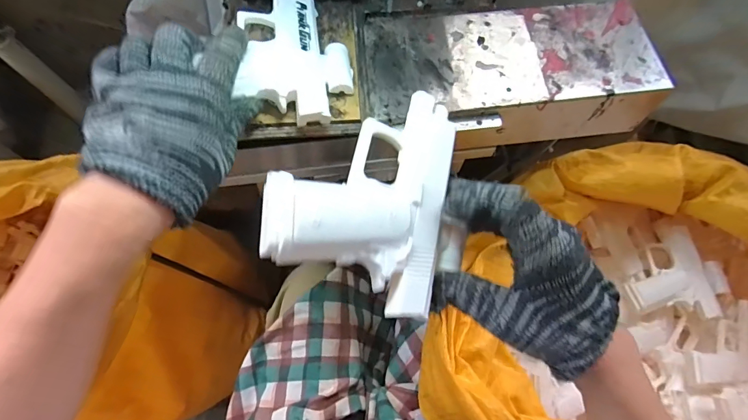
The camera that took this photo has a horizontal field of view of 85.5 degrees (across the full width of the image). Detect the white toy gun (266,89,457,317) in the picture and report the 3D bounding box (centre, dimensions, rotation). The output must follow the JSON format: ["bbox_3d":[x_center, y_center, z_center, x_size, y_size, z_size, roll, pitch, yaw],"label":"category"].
[{"bbox_3d":[-0.005,-0.019,0.242,0.103,0.029,0.139,24,65,-24],"label":"white toy gun"}]

